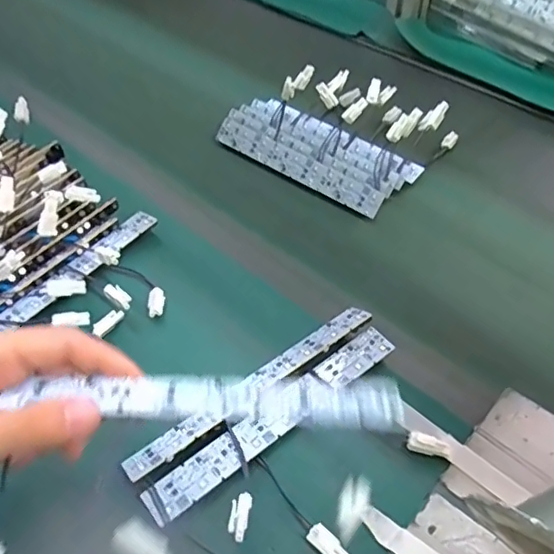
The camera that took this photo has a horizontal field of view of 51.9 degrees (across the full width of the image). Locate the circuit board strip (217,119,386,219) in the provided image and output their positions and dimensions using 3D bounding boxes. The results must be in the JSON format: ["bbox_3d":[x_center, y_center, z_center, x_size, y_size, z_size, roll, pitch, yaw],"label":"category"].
[{"bbox_3d":[0.017,-0.108,0.553,0.189,0.005,0.025,31,83,24],"label":"circuit board strip"}]

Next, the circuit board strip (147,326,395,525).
[{"bbox_3d":[0.001,0.089,0.369,0.190,0.009,0.024,-32,55,-24],"label":"circuit board strip"}]

